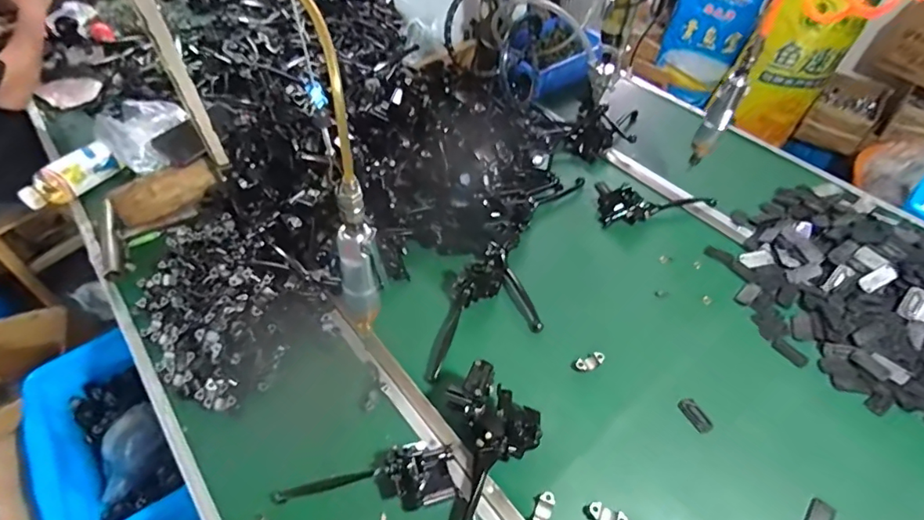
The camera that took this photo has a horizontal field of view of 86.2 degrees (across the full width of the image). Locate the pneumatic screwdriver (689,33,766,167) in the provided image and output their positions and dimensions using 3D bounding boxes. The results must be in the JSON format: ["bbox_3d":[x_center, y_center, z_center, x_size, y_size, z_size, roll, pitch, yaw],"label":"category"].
[{"bbox_3d":[0.419,-0.241,0.794,0.044,0.226,0.049,24,53,20],"label":"pneumatic screwdriver"}]

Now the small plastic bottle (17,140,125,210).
[{"bbox_3d":[-0.796,-0.167,1.002,0.067,0.059,0.175,28,55,23],"label":"small plastic bottle"}]

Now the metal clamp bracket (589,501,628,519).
[{"bbox_3d":[0.176,0.309,0.595,0.045,0.016,0.021,23,52,19],"label":"metal clamp bracket"}]

